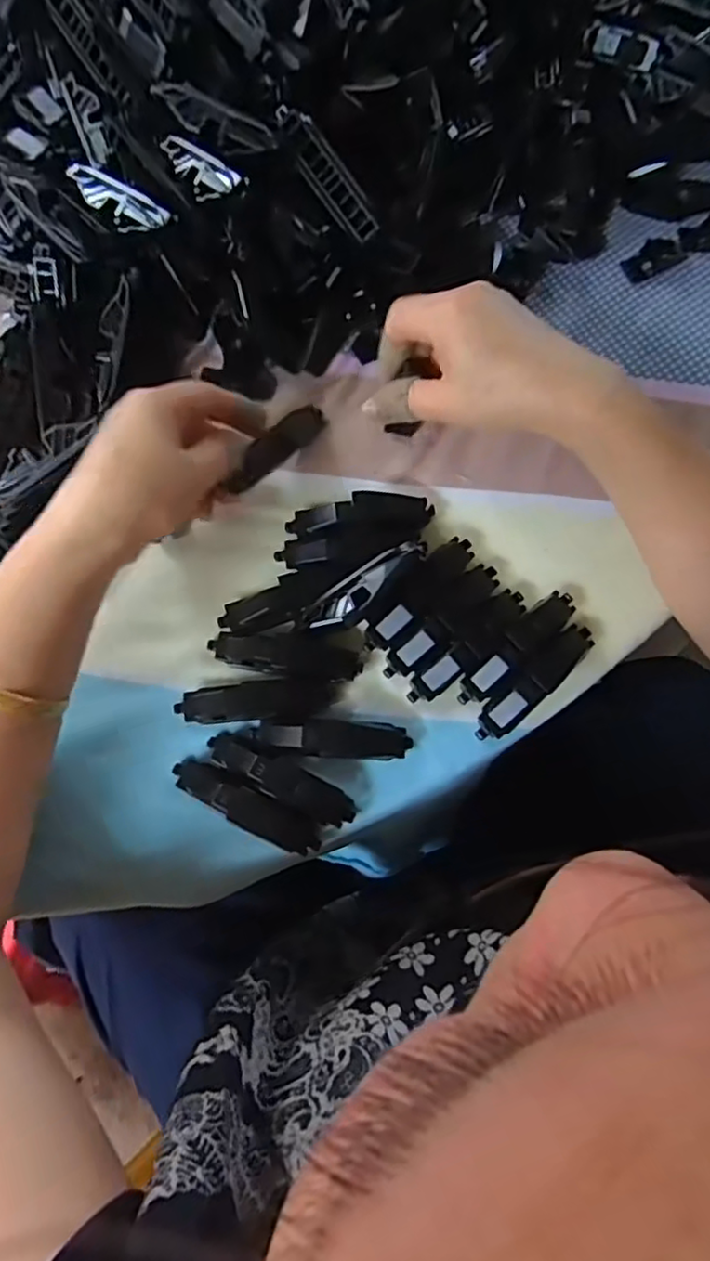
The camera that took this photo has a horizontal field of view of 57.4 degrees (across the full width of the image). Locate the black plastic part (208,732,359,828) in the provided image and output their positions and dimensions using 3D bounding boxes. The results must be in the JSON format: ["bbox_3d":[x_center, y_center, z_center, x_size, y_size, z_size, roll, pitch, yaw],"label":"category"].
[{"bbox_3d":[-0.037,0.075,0.328,0.081,0.022,0.018,27,77,5],"label":"black plastic part"}]

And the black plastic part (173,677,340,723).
[{"bbox_3d":[-0.051,0.037,0.338,0.082,0.018,0.019,-5,76,-3],"label":"black plastic part"}]

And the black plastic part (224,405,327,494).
[{"bbox_3d":[-0.043,-0.104,0.363,0.015,0.016,0.077,36,64,7],"label":"black plastic part"}]

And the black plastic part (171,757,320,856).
[{"bbox_3d":[-0.055,0.088,0.324,0.080,0.024,0.019,27,77,6],"label":"black plastic part"}]

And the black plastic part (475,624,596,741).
[{"bbox_3d":[0.094,0.025,0.340,0.079,0.017,0.020,-42,80,-10],"label":"black plastic part"}]

